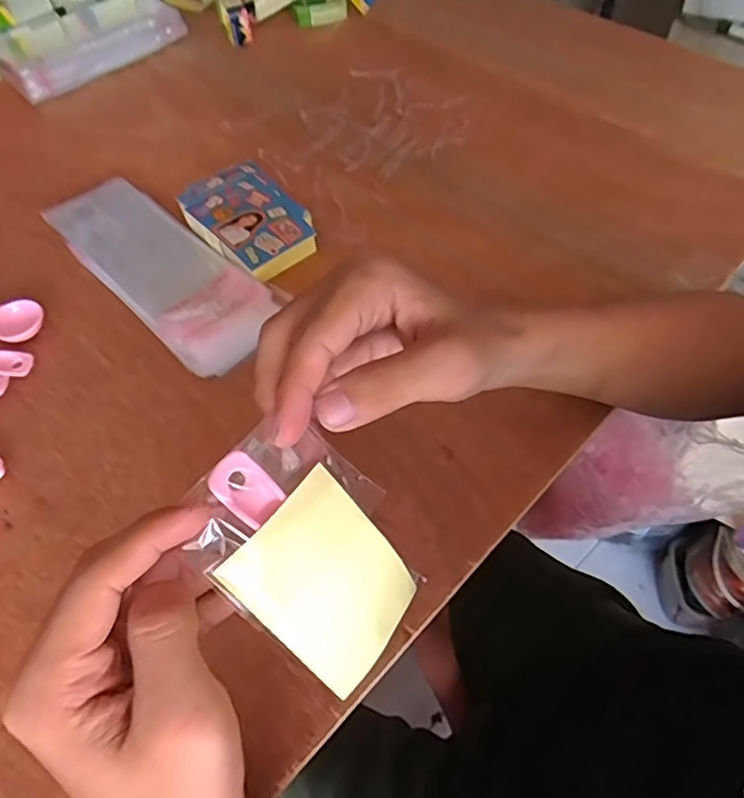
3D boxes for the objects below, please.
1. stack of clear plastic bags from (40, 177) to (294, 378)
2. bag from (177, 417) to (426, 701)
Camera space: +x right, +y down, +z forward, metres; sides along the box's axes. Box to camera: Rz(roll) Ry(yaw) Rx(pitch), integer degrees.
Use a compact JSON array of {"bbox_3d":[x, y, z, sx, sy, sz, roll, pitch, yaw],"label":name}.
[{"bbox_3d":[-0.161,-0.104,0.455,0.082,0.019,0.226,-40,61,-22],"label":"stack of clear plastic bags"},{"bbox_3d":[-0.024,0.063,0.247,0.071,0.113,0.012,-48,26,-19],"label":"bag"}]

